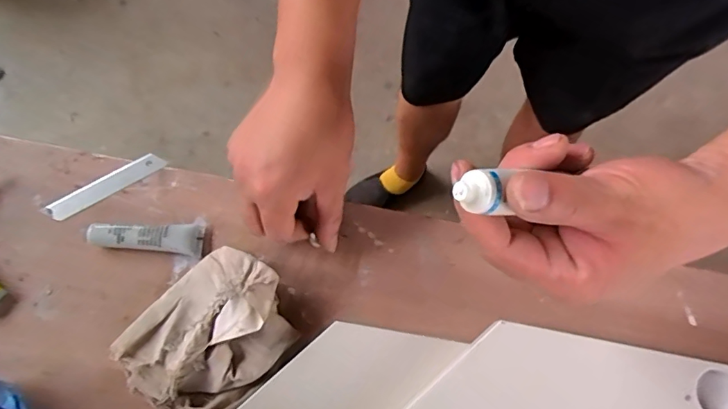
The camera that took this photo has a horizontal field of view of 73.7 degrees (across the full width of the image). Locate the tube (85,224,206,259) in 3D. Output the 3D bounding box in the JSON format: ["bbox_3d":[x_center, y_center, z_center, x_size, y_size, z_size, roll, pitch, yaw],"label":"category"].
[{"bbox_3d":[-0.177,0.025,0.397,0.087,0.018,0.027,6,71,0],"label":"tube"}]

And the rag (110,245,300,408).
[{"bbox_3d":[-0.116,0.096,0.360,0.100,0.037,0.124,39,74,11],"label":"rag"}]

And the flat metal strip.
[{"bbox_3d":[-0.222,-0.016,0.420,0.099,0.004,0.018,-32,89,-14],"label":"flat metal strip"}]

